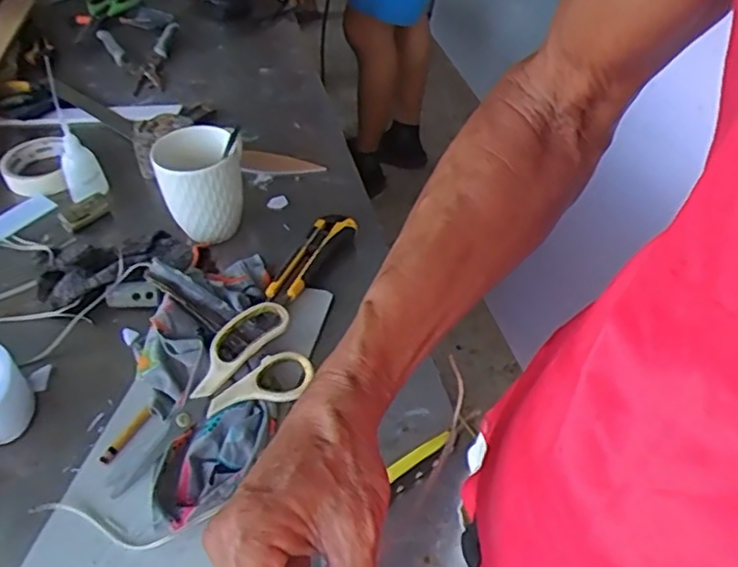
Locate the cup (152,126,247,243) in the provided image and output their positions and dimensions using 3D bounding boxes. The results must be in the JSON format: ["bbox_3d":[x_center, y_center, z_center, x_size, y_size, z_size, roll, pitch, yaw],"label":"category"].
[{"bbox_3d":[-0.171,-0.097,0.663,0.081,0.122,0.077,-1,45,0],"label":"cup"}]

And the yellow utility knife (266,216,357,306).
[{"bbox_3d":[-0.059,-0.024,0.650,0.038,0.022,0.135,21,49,21],"label":"yellow utility knife"}]

